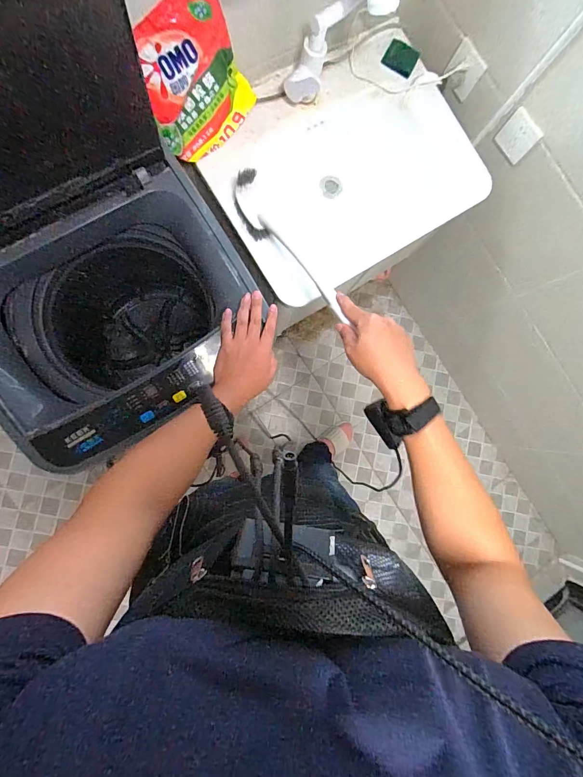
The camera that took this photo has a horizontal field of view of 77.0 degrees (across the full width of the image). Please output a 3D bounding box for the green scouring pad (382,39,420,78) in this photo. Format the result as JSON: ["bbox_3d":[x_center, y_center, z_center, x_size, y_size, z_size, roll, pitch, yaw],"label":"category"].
[{"bbox_3d":[0.256,-0.774,0.859,0.076,0.007,0.057,20,110,-8],"label":"green scouring pad"}]

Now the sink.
[{"bbox_3d":[0.133,-0.479,0.870,0.589,0.143,0.370,-32,91,-9],"label":"sink"}]

